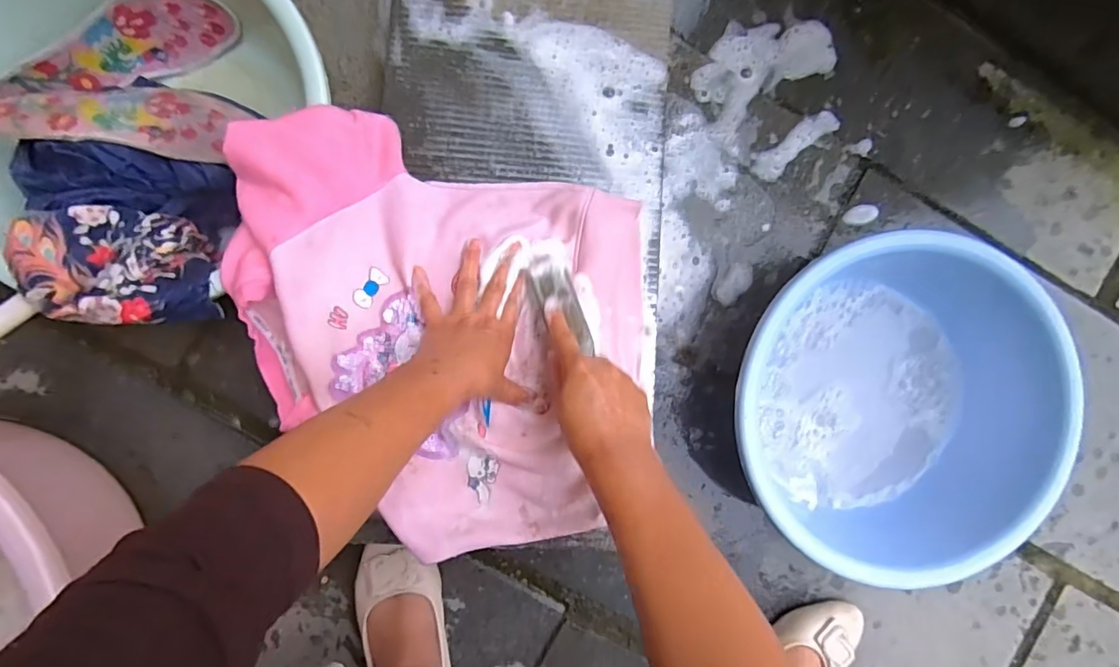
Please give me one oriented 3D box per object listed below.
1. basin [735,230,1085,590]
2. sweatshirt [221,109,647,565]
[{"bbox_3d":[0.352,0.085,0.582,0.326,0.127,0.322,0,90,-4],"label":"basin"},{"bbox_3d":[-0.118,0.001,0.511,0.389,0.067,0.358,0,90,-4],"label":"sweatshirt"}]

